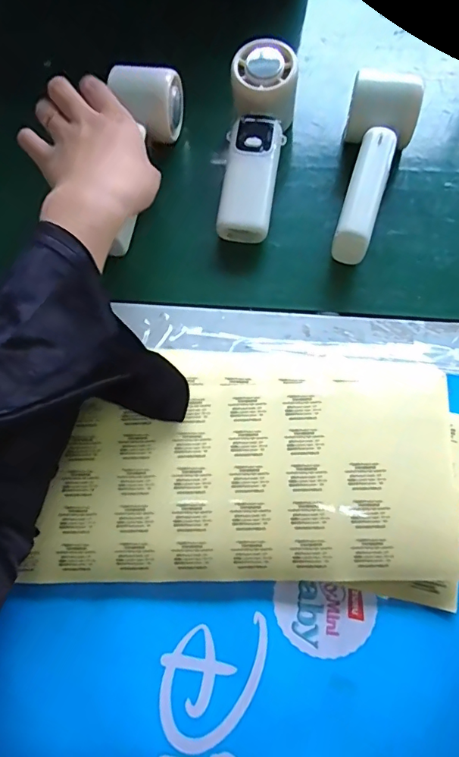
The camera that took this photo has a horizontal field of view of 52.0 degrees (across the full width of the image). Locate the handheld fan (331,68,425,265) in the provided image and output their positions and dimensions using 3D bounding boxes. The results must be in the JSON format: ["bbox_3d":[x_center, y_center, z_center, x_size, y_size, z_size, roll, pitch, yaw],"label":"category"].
[{"bbox_3d":[0.110,-0.167,0.378,0.054,0.060,0.148,17,73,8],"label":"handheld fan"}]

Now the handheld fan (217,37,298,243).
[{"bbox_3d":[0.023,-0.194,0.403,0.051,0.049,0.165,9,84,4],"label":"handheld fan"}]

